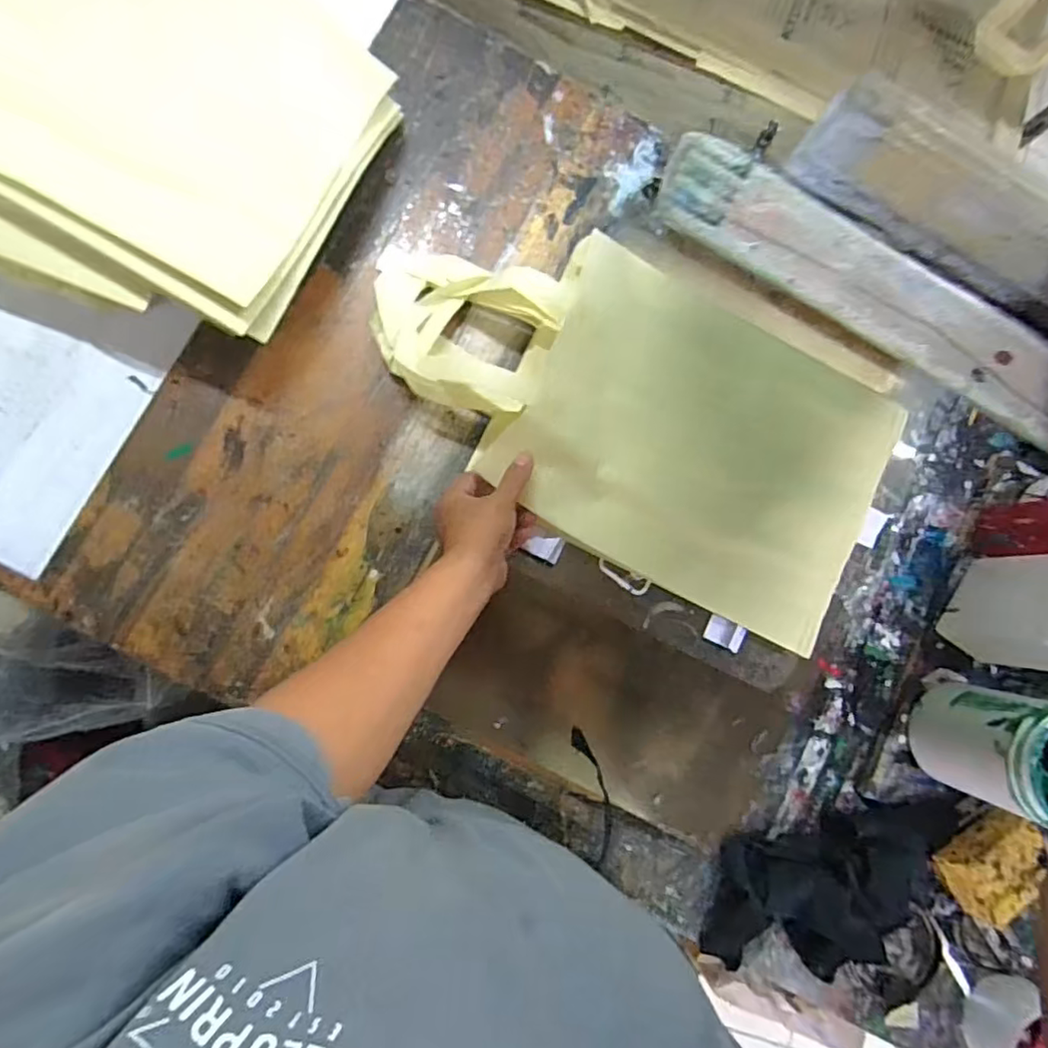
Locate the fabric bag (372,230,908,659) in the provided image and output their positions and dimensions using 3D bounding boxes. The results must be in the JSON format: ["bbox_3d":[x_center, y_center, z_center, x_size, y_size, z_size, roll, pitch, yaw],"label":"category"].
[{"bbox_3d":[0.119,-0.123,0.623,0.554,0.058,0.305,27,83,-3],"label":"fabric bag"}]

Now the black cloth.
[{"bbox_3d":[0.307,0.361,0.598,0.277,0.045,0.142,-18,87,-7],"label":"black cloth"}]

